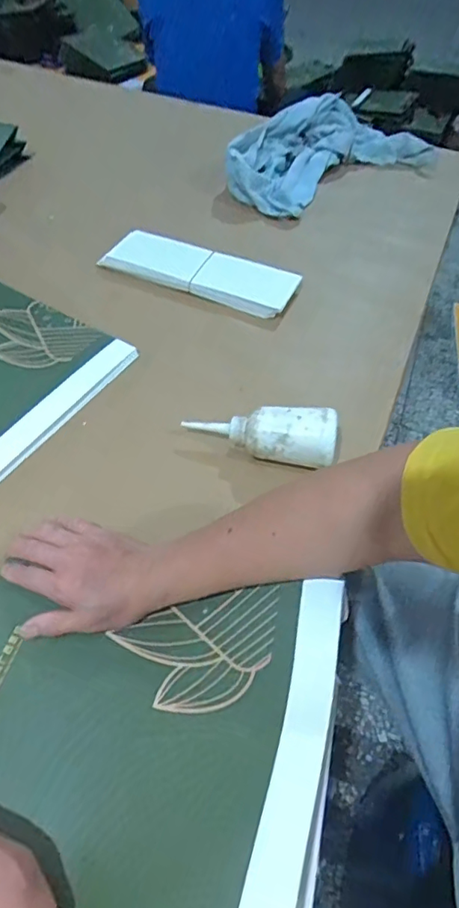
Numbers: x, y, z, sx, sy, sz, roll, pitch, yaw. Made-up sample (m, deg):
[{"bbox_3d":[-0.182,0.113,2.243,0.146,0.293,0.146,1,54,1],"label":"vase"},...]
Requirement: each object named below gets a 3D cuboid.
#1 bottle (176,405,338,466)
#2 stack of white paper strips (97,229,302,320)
[{"bbox_3d":[0.033,-0.022,0.561,0.168,0.054,0.045,6,51,21],"label":"bottle"},{"bbox_3d":[-0.041,-0.276,0.781,0.275,0.021,0.099,20,53,13],"label":"stack of white paper strips"}]

